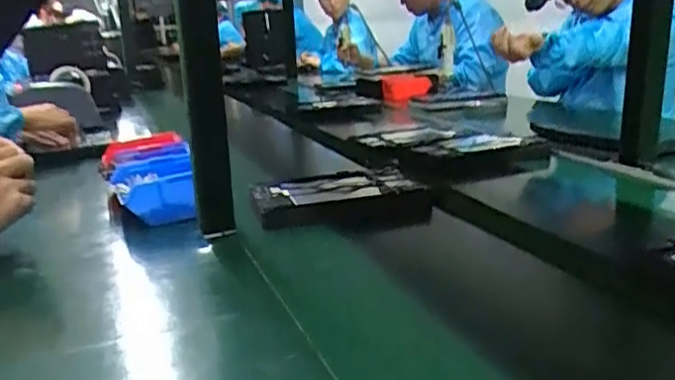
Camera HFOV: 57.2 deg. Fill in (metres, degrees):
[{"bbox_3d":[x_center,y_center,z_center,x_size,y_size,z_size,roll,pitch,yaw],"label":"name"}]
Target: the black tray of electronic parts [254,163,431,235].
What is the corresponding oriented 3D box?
[{"bbox_3d":[0.003,0.017,0.948,0.251,0.051,0.162,-7,16,-6],"label":"black tray of electronic parts"}]

